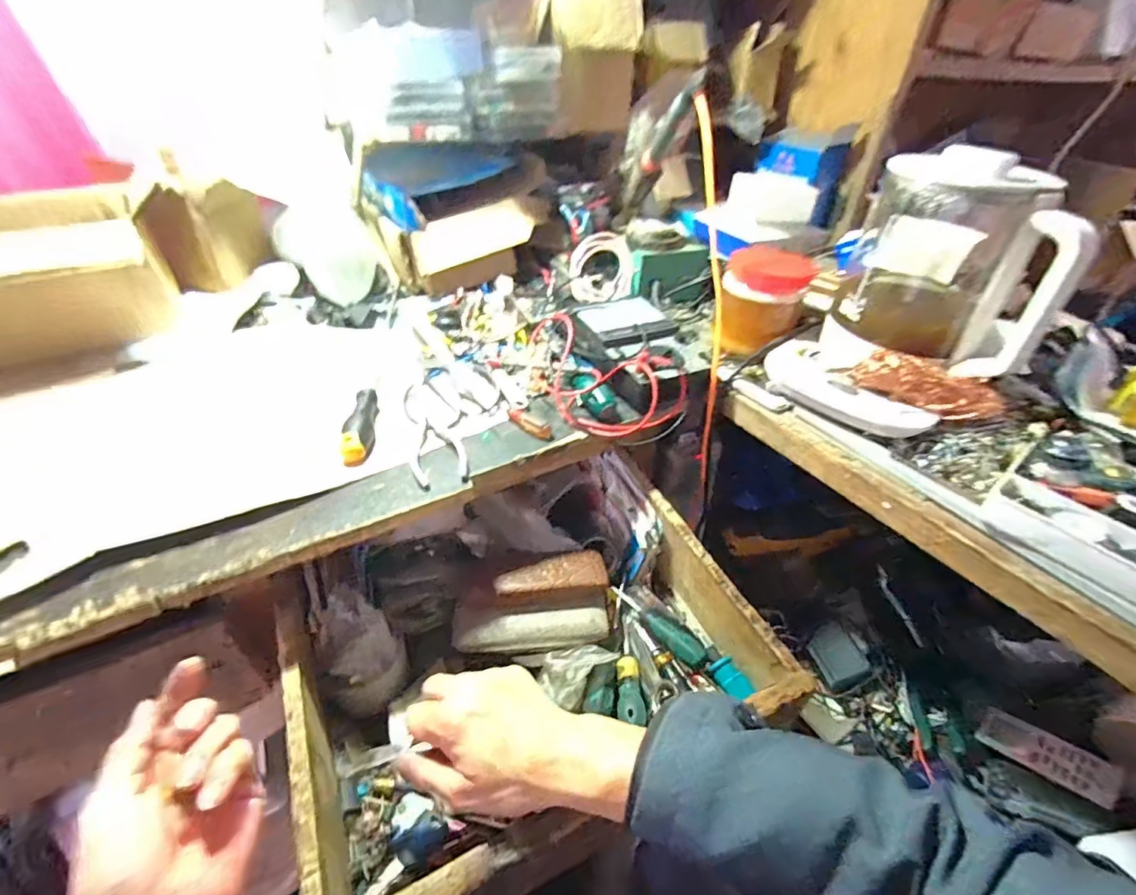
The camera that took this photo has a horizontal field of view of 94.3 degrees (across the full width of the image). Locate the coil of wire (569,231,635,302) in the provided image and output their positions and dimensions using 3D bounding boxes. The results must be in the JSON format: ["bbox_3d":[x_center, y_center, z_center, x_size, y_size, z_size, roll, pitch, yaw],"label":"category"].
[{"bbox_3d":[0.046,-0.252,0.742,0.088,0.090,0.033,-9,3,4],"label":"coil of wire"}]

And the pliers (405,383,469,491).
[{"bbox_3d":[-0.135,-0.020,0.535,0.052,0.008,0.157,-9,40,-14],"label":"pliers"}]

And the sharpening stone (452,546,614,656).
[{"bbox_3d":[-0.033,0.158,0.528,0.160,0.040,0.081,-10,40,-15],"label":"sharpening stone"}]

